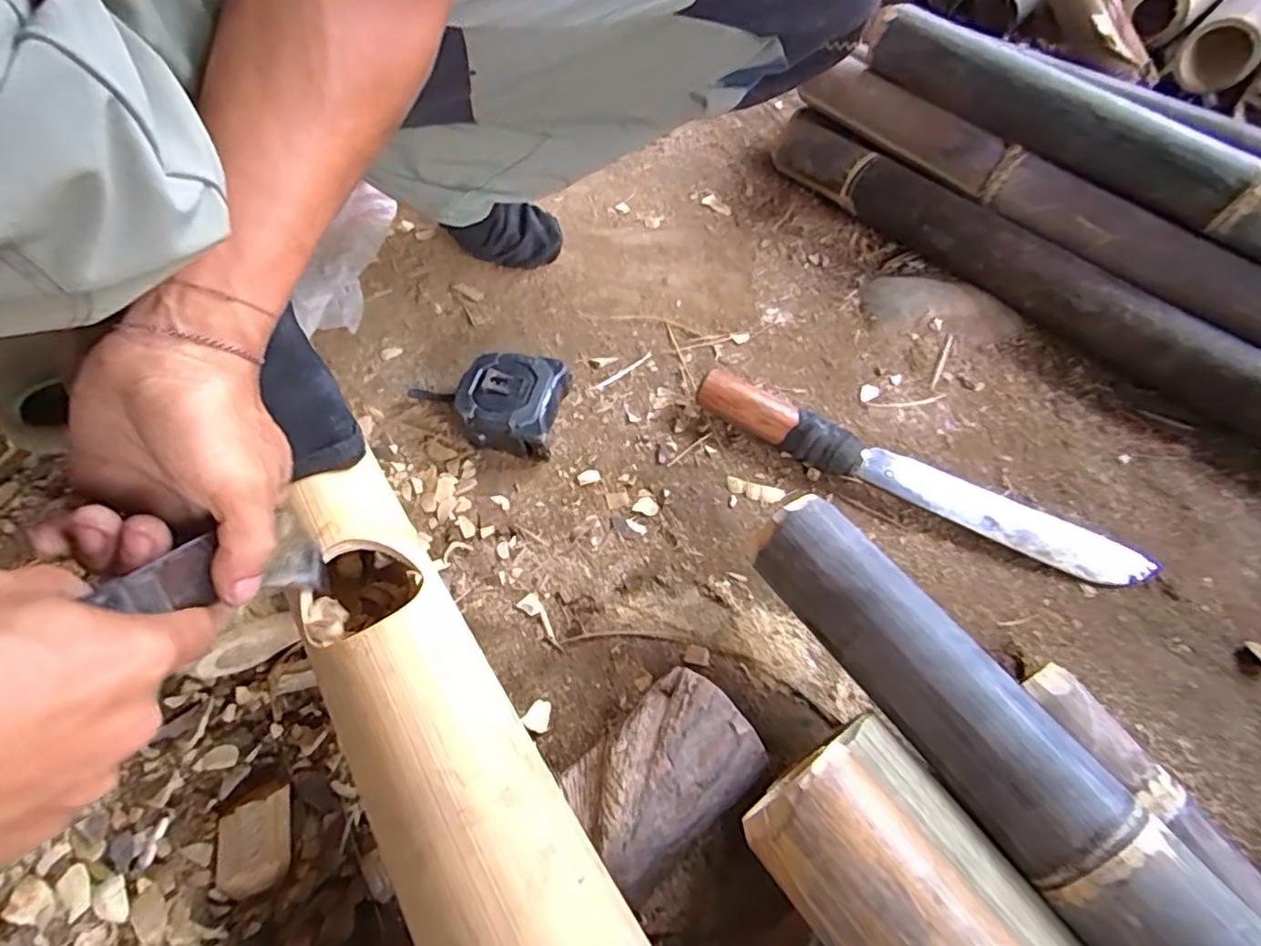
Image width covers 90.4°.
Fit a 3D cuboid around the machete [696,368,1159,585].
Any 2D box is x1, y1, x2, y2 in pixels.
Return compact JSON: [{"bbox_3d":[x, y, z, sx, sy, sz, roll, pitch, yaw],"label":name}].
[{"bbox_3d":[0.215,-0.001,0.483,0.348,0.036,0.044,23,58,14],"label":"machete"}]

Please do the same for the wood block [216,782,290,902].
[{"bbox_3d":[-0.210,0.206,0.349,0.041,0.012,0.049,-17,58,-13],"label":"wood block"}]

